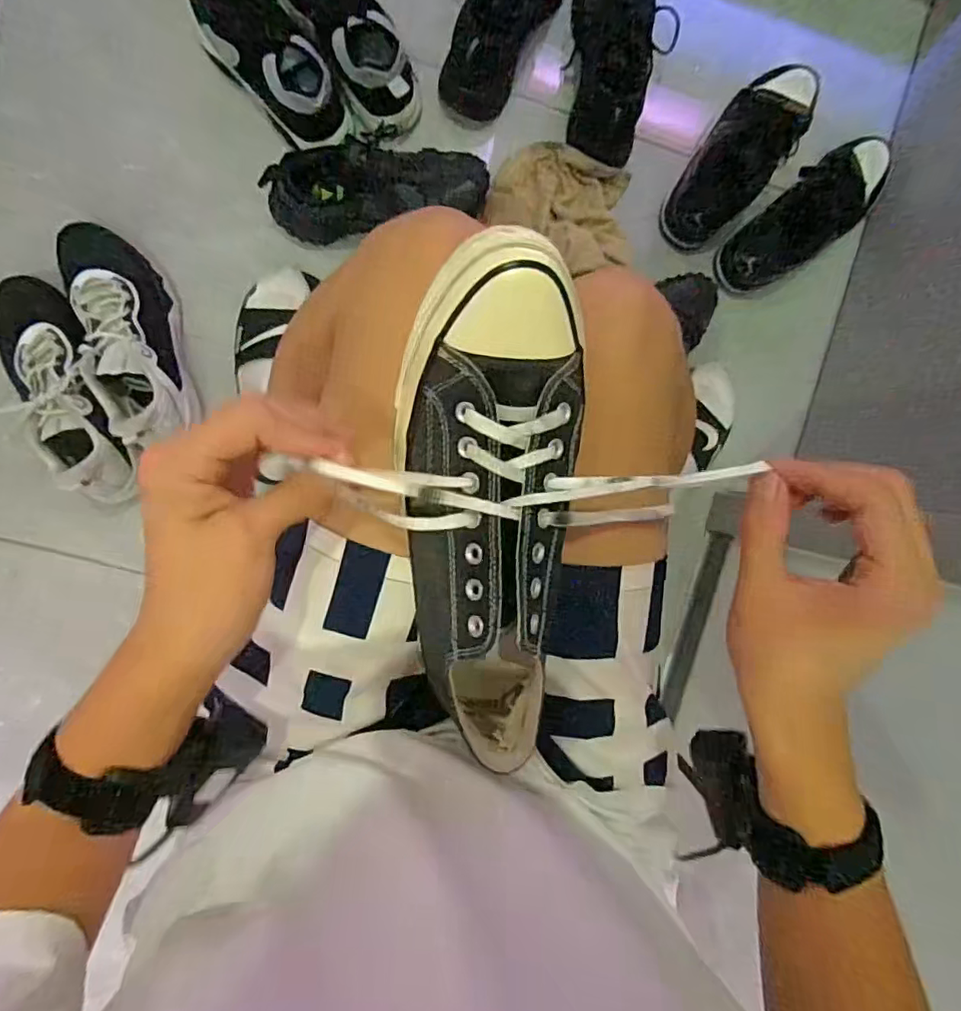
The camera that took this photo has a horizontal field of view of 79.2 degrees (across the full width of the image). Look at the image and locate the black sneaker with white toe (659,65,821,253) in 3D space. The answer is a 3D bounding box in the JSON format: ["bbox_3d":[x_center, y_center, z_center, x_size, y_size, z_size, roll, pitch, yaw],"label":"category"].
[{"bbox_3d":[0.367,-0.487,0.800,0.102,0.111,0.278,37,102,-7],"label":"black sneaker with white toe"}]

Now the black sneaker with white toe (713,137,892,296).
[{"bbox_3d":[0.475,-0.416,0.829,0.288,0.097,0.099,-38,97,-2],"label":"black sneaker with white toe"}]

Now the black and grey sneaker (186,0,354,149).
[{"bbox_3d":[-0.282,-0.595,0.740,0.104,0.079,0.277,-44,97,-1],"label":"black and grey sneaker"}]

